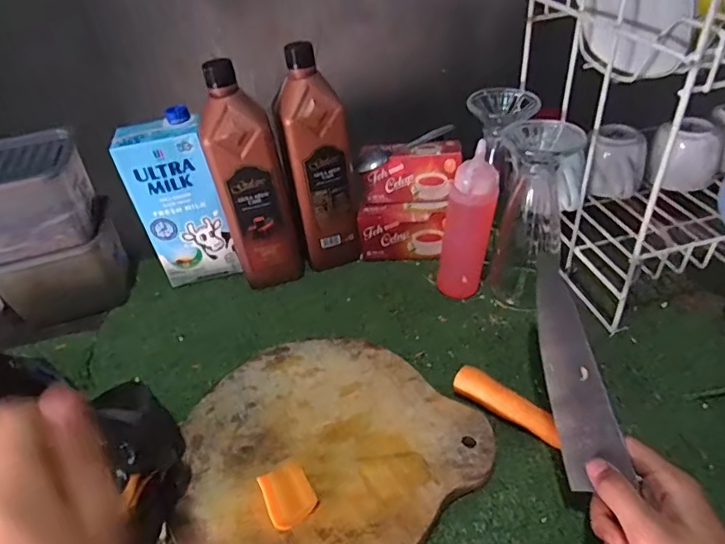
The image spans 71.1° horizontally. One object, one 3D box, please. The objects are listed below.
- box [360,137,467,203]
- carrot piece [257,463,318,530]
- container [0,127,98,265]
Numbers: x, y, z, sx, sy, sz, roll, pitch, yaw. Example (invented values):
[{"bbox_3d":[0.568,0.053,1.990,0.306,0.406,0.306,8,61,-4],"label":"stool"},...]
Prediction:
[{"bbox_3d":[0.059,-0.124,0.618,0.117,0.061,0.050,-3,39,4],"label":"box"},{"bbox_3d":[-0.057,0.173,0.393,0.036,0.015,0.044,-24,43,-20],"label":"carrot piece"},{"bbox_3d":[-0.388,-0.082,0.564,0.154,0.097,0.104,-16,40,-12],"label":"container"}]

